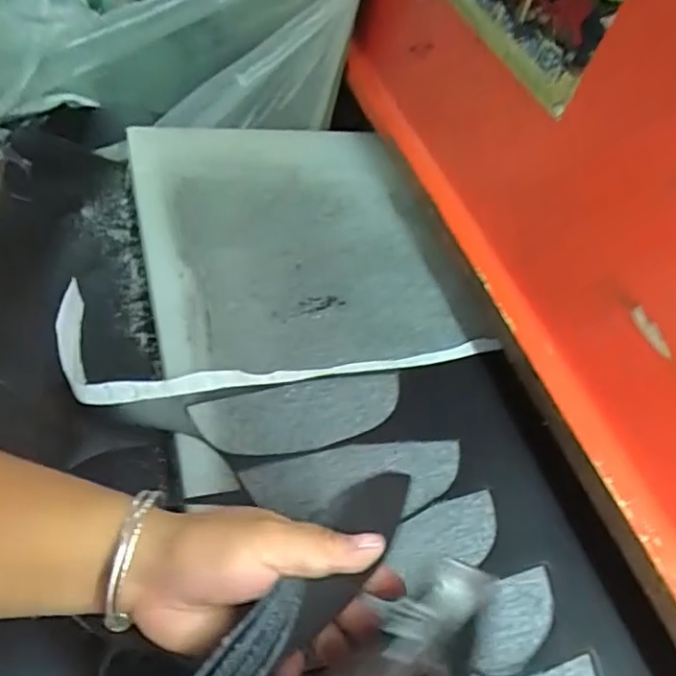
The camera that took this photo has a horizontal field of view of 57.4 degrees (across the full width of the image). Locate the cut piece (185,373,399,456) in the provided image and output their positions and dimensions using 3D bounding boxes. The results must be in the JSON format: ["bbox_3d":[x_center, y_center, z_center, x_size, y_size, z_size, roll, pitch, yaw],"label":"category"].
[{"bbox_3d":[-0.024,0.062,0.506,0.177,0.008,0.060,-11,57,-24],"label":"cut piece"}]

